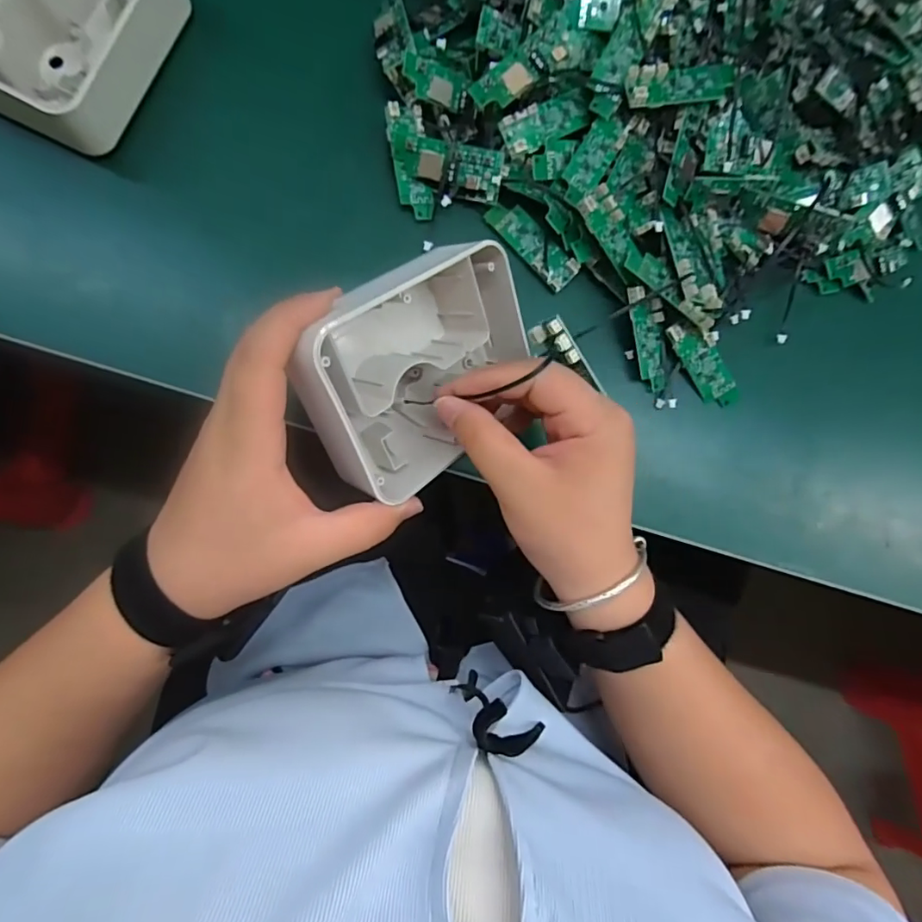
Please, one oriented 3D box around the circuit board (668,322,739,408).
[{"bbox_3d":[0.165,-0.064,0.352,0.023,0.005,0.068,-35,104,13],"label":"circuit board"}]

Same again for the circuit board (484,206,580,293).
[{"bbox_3d":[0.047,-0.145,0.347,0.022,0.008,0.069,-45,91,-7],"label":"circuit board"}]

